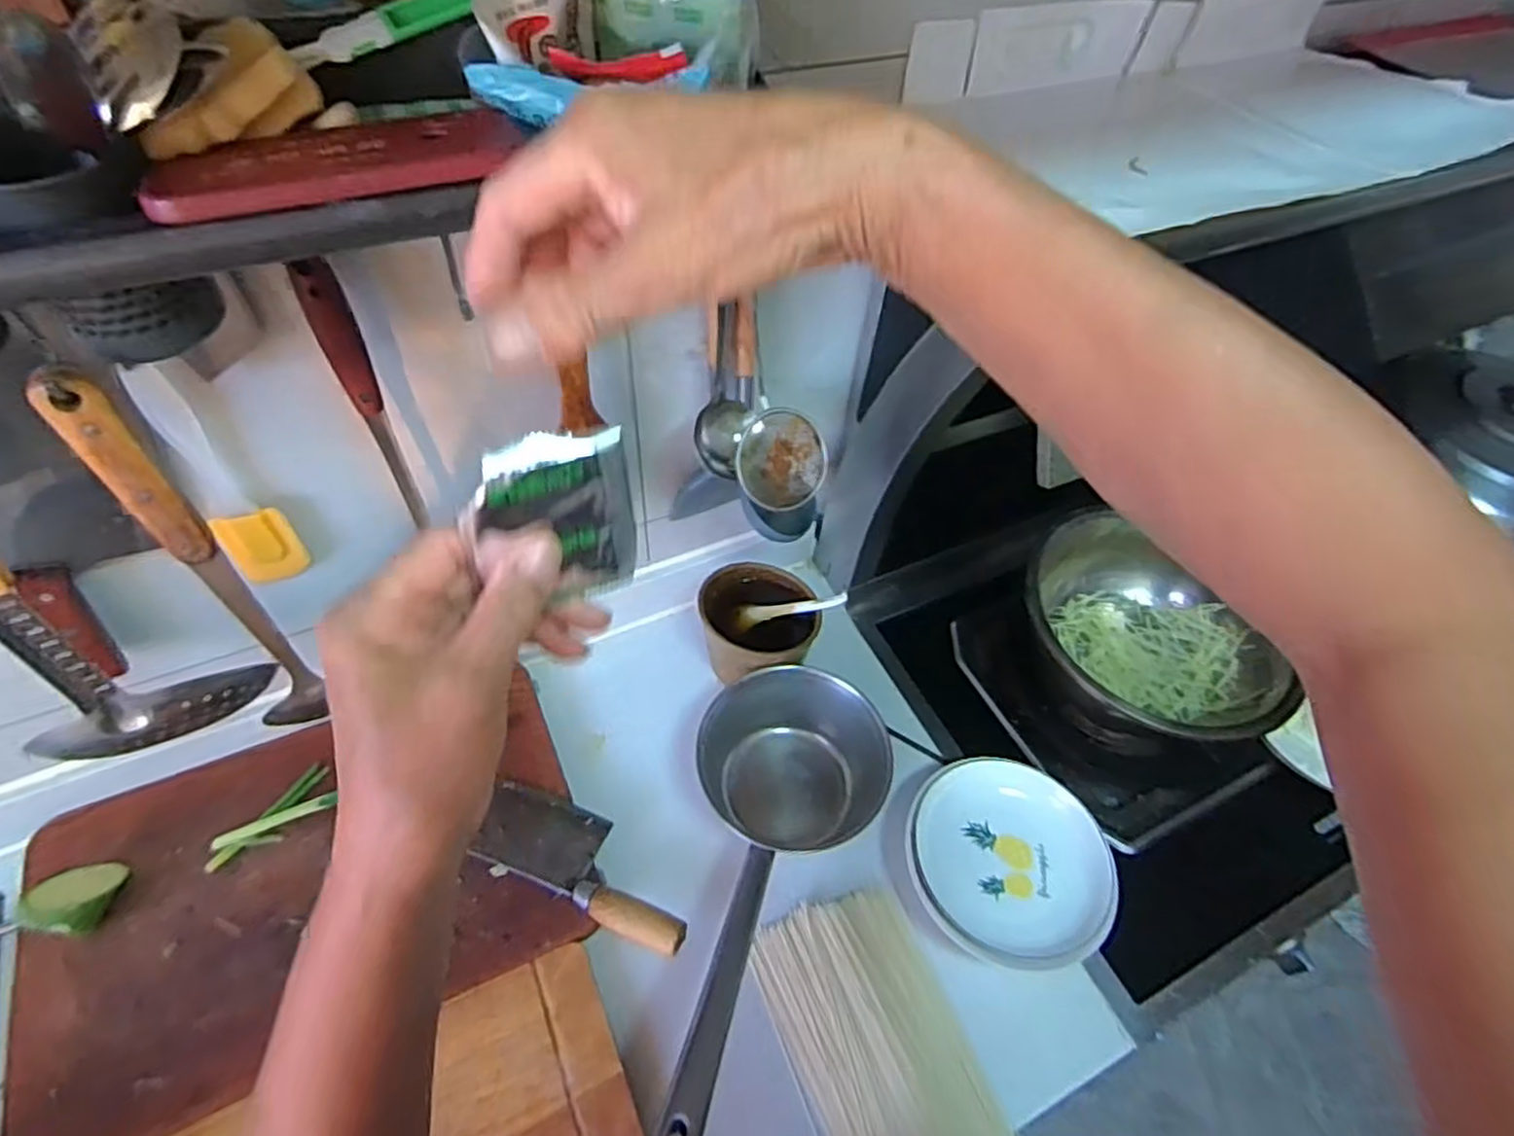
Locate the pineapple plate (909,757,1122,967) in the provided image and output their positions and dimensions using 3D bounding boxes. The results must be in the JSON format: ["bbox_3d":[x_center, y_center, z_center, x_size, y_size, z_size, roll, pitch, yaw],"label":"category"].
[{"bbox_3d":[0.236,0.270,0.694,0.184,0.033,0.171,3,52,-3],"label":"pineapple plate"}]

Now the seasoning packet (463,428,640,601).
[{"bbox_3d":[-0.079,-0.017,0.294,0.061,0.076,0.008,-18,42,-23],"label":"seasoning packet"}]

